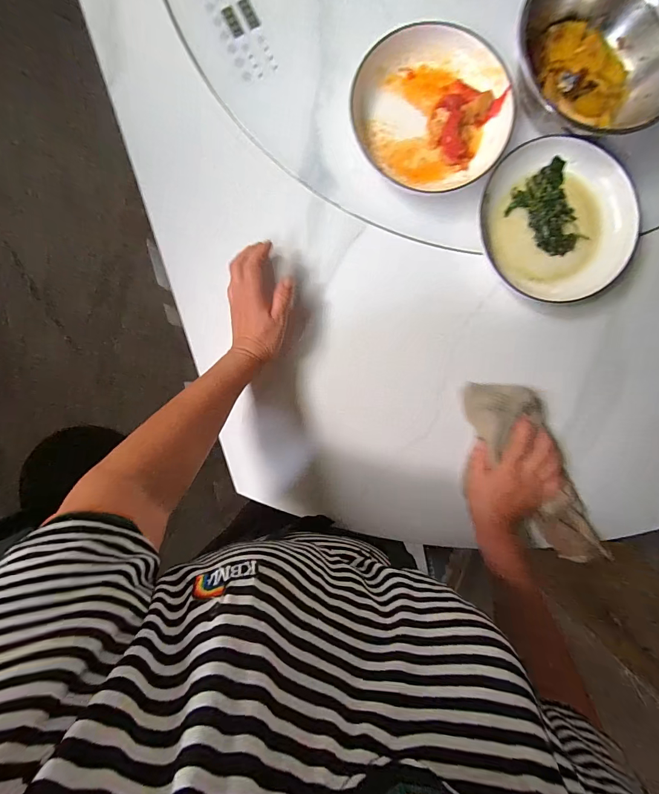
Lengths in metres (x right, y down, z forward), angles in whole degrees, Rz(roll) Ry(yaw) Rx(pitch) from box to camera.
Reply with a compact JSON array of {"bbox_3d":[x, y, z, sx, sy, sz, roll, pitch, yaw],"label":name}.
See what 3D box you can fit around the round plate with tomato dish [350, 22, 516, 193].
[{"bbox_3d":[0.128,-0.363,0.463,0.197,0.033,0.198,0,92,-2],"label":"round plate with tomato dish"}]

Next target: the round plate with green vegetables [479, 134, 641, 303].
[{"bbox_3d":[0.295,-0.230,0.471,0.206,0.034,0.204,0,92,-2],"label":"round plate with green vegetables"}]

